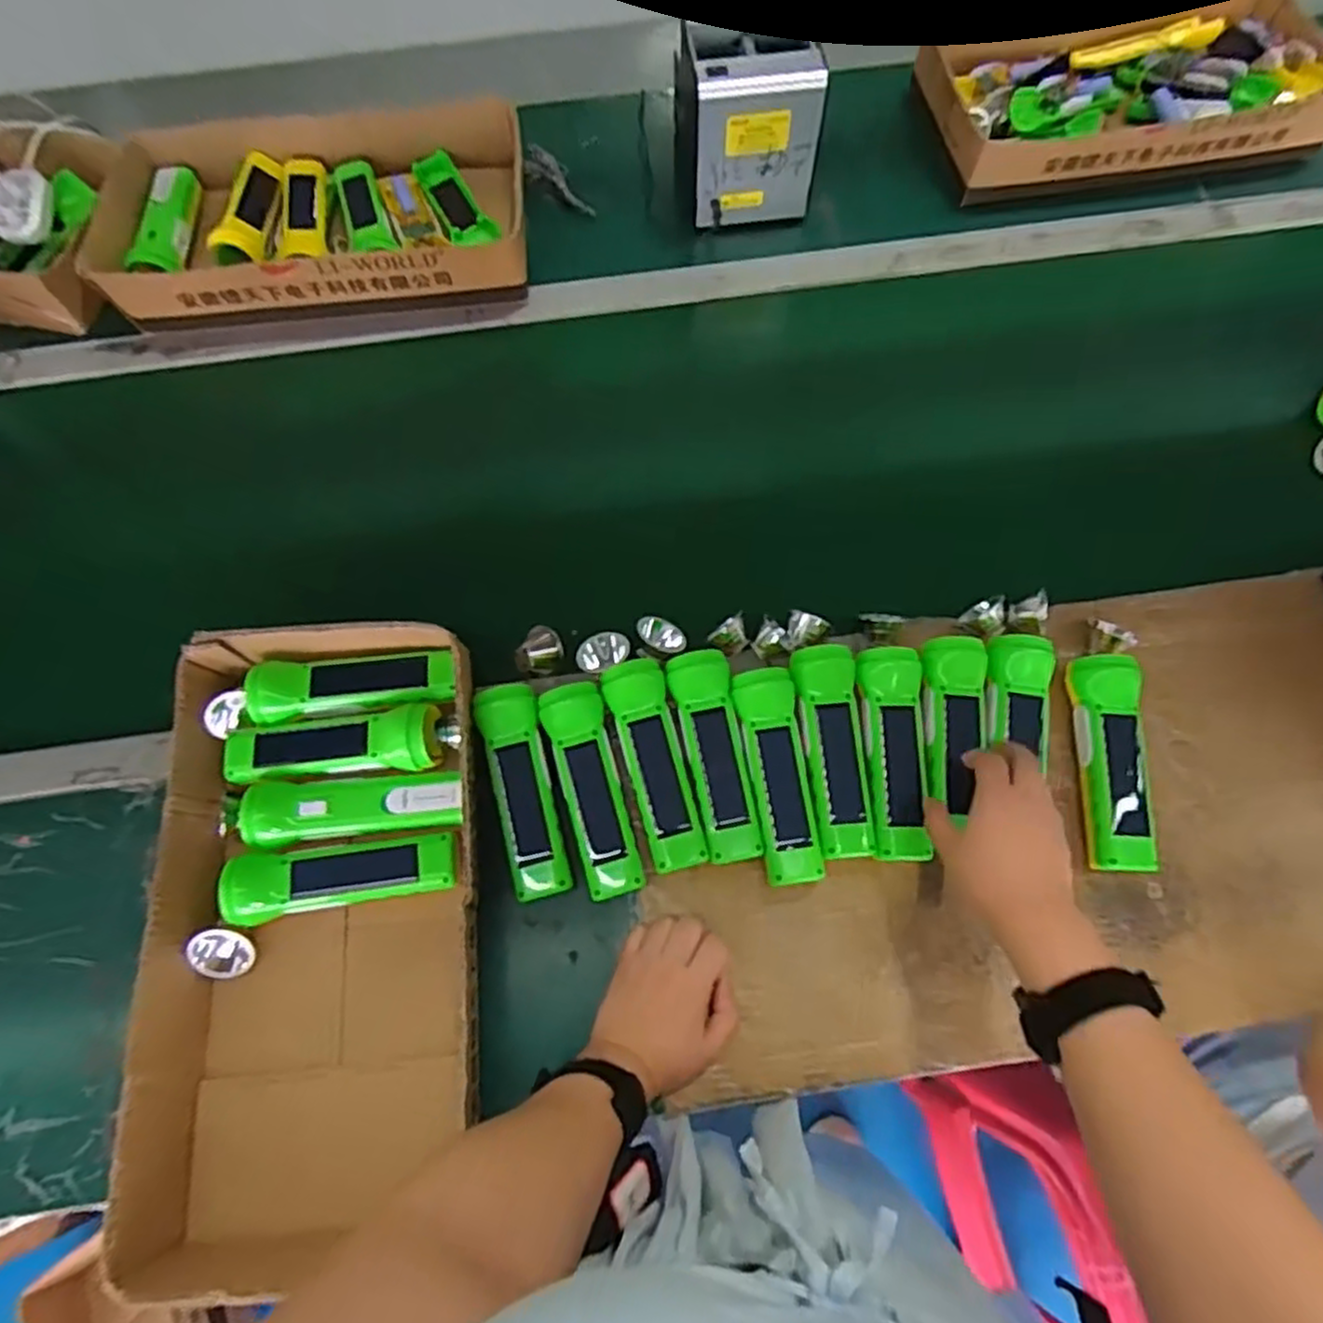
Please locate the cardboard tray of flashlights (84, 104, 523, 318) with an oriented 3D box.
[{"bbox_3d":[-0.360,-0.492,0.796,0.433,0.074,0.272,-6,70,0],"label":"cardboard tray of flashlights"}]

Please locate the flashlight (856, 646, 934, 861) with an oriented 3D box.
[{"bbox_3d":[0.181,0.073,0.588,0.048,0.039,0.162,1,70,3],"label":"flashlight"}]

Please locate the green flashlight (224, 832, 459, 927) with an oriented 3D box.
[{"bbox_3d":[-0.236,0.163,0.563,0.161,0.054,0.045,-9,70,-1],"label":"green flashlight"}]

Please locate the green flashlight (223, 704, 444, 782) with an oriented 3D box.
[{"bbox_3d":[-0.255,0.065,0.575,0.162,0.040,0.045,-4,70,1],"label":"green flashlight"}]

